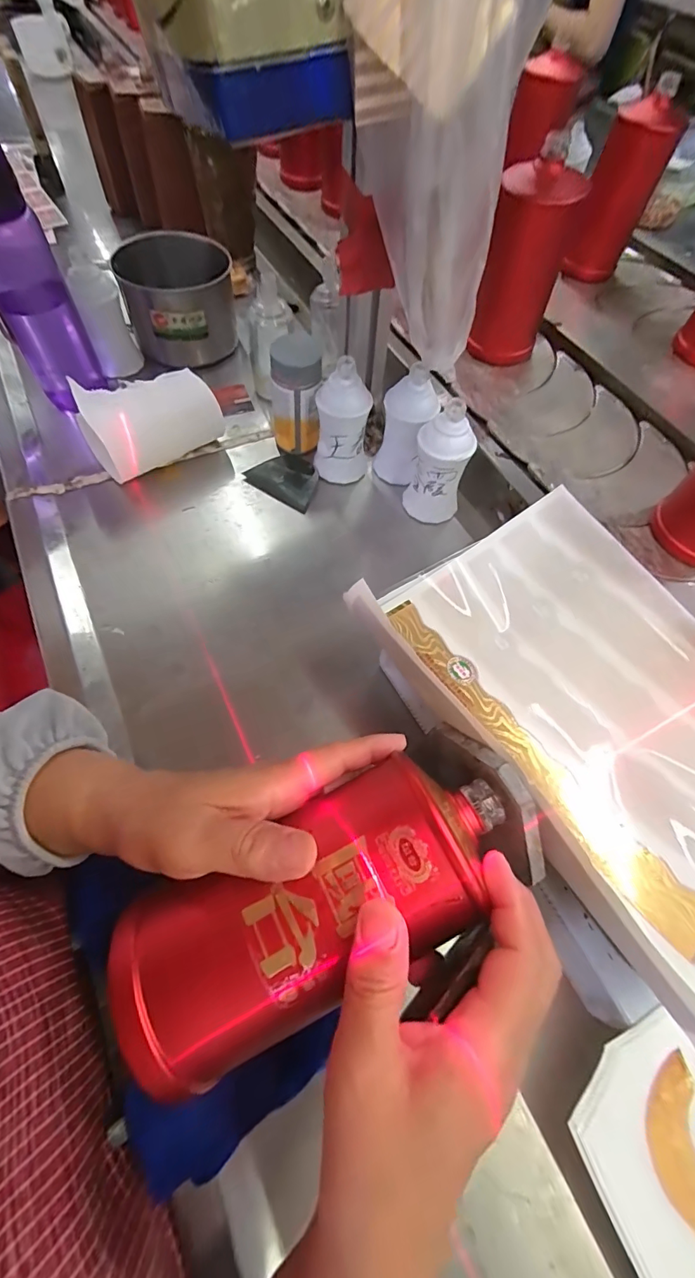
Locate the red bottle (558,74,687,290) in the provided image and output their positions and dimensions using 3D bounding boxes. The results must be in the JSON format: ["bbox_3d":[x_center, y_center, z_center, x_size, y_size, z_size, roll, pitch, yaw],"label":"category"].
[{"bbox_3d":[0.374,-0.610,0.627,0.084,0.180,0.089,28,67,11],"label":"red bottle"}]

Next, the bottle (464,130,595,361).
[{"bbox_3d":[0.196,-0.414,0.509,0.080,0.186,0.070,20,65,5],"label":"bottle"}]

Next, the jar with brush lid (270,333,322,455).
[{"bbox_3d":[-0.056,-0.257,0.481,0.053,0.109,0.042,-7,66,-7],"label":"jar with brush lid"}]

